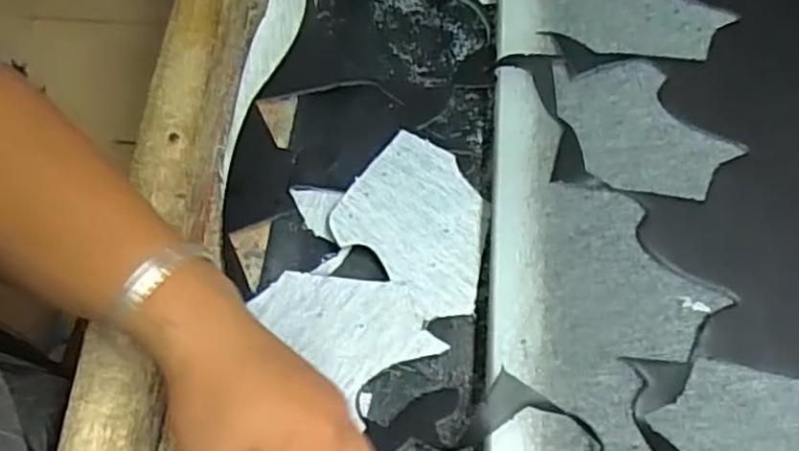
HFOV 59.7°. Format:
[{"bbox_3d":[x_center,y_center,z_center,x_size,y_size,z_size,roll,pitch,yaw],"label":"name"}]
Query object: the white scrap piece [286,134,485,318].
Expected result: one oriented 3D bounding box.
[{"bbox_3d":[0.009,0.003,0.464,0.107,0.007,0.122,-32,77,-20],"label":"white scrap piece"}]

